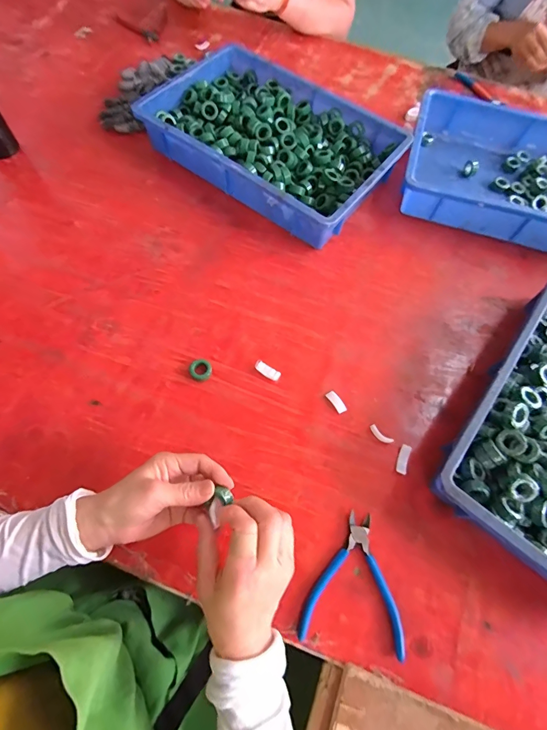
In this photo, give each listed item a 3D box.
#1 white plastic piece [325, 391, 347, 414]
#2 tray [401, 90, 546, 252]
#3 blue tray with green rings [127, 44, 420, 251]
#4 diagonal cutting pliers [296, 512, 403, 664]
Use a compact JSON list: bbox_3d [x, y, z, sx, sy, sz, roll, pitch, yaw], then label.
[{"bbox_3d":[0.091,0.053,0.519,0.016,0.004,0.035,-32,71,-16],"label":"white plastic piece"},{"bbox_3d":[0.471,-0.352,0.689,0.435,0.073,0.290,19,66,5],"label":"tray"},{"bbox_3d":[0.003,-0.426,0.692,0.436,0.076,0.298,35,68,12],"label":"blue tray with green rings"},{"bbox_3d":[0.095,0.252,0.431,0.114,0.014,0.137,9,65,1],"label":"diagonal cutting pliers"}]

